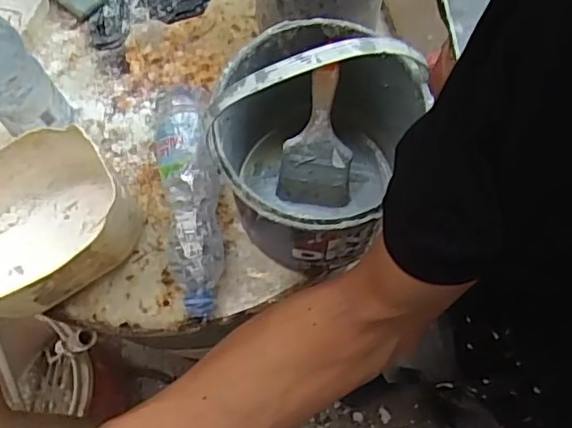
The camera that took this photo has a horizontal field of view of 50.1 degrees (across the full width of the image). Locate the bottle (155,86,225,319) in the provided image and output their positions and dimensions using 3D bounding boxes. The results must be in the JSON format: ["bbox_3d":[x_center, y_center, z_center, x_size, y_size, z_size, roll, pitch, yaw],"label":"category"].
[{"bbox_3d":[-0.097,-0.011,0.639,0.061,0.073,0.231,-8,76,-2],"label":"bottle"}]

